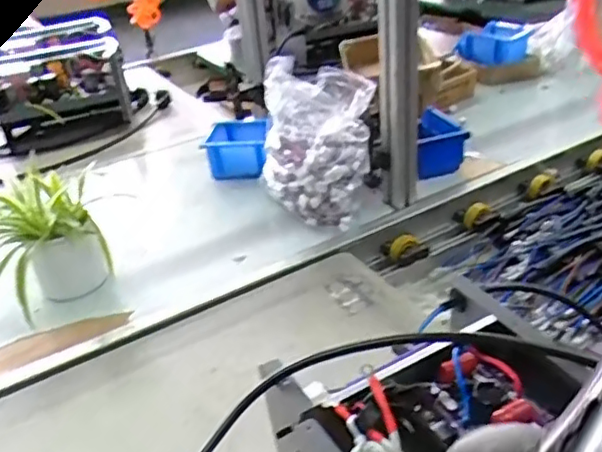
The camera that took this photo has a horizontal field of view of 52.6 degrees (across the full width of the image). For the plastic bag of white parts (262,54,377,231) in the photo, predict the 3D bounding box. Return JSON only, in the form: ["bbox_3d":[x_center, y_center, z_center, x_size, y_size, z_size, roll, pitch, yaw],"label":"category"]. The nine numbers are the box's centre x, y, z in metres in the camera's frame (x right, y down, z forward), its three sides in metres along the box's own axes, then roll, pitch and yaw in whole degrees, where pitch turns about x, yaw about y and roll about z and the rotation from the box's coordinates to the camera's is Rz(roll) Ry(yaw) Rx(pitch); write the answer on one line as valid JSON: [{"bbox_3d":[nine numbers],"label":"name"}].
[{"bbox_3d":[0.018,-0.125,0.916,0.165,0.193,0.137,15,37,30],"label":"plastic bag of white parts"}]

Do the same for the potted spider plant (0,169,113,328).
[{"bbox_3d":[-0.356,0.032,0.799,0.189,0.141,0.160,-14,33,-14],"label":"potted spider plant"}]

